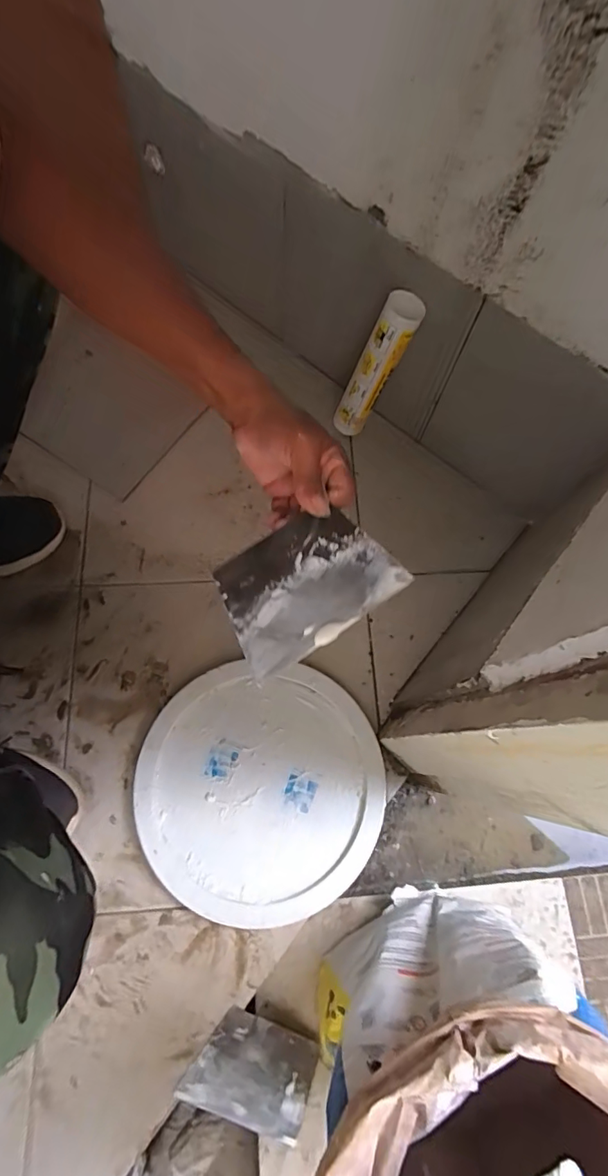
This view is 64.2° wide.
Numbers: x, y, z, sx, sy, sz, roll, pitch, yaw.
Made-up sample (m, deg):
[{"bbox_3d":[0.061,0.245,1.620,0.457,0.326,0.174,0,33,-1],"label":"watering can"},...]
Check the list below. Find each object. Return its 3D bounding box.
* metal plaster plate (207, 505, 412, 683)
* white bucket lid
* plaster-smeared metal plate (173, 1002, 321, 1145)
[{"bbox_3d":[0.000,-0.004,0.395,0.141,0.008,0.099,-35,82,-9],"label":"metal plaster plate"},{"bbox_3d":[-0.052,0.243,0.594,0.291,0.018,0.279,1,71,-2],"label":"white bucket lid"},{"bbox_3d":[-0.053,0.530,0.529,0.140,0.006,0.095,31,74,-9],"label":"plaster-smeared metal plate"}]

